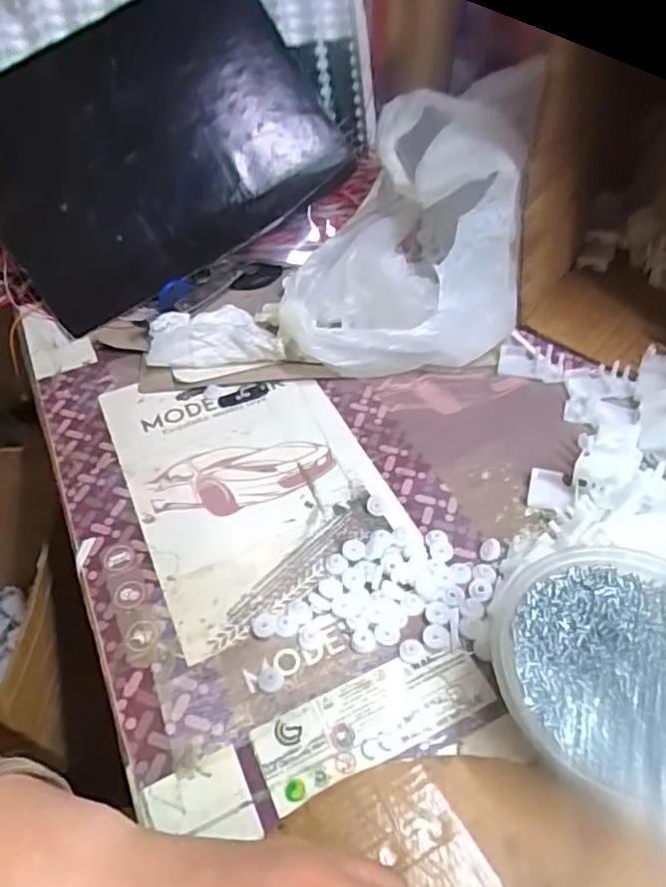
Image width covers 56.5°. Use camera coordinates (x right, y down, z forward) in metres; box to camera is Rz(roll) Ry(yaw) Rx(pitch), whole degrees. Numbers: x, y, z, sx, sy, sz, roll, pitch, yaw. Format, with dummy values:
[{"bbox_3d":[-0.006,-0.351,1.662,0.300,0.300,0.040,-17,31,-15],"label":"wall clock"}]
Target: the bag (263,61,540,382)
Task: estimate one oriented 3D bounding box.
[{"bbox_3d":[0.064,-0.163,0.468,0.157,0.126,0.239,11,50,12],"label":"bag"}]

